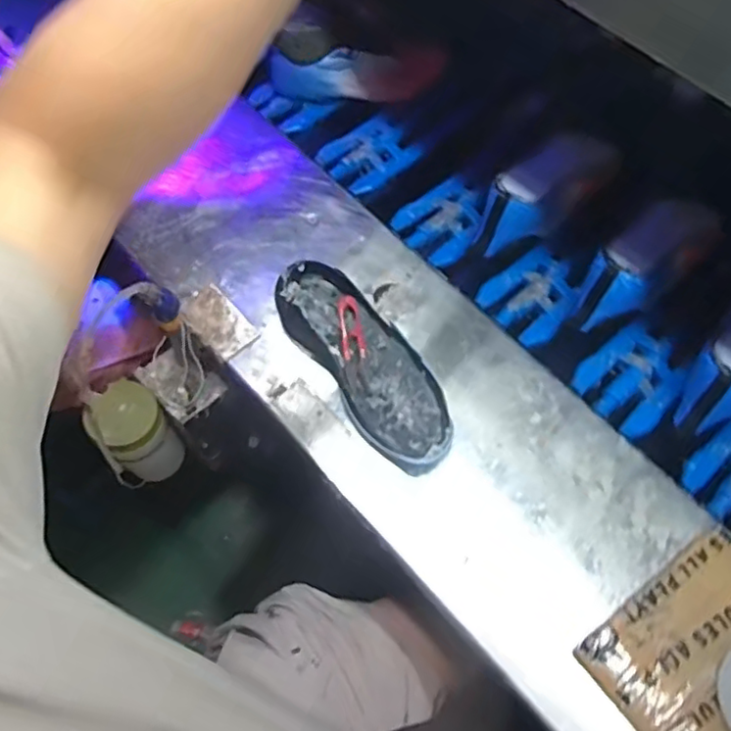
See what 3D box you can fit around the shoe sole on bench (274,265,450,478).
[{"bbox_3d":[0.002,-0.005,0.620,0.093,0.049,0.242,-34,68,-16],"label":"shoe sole on bench"}]

